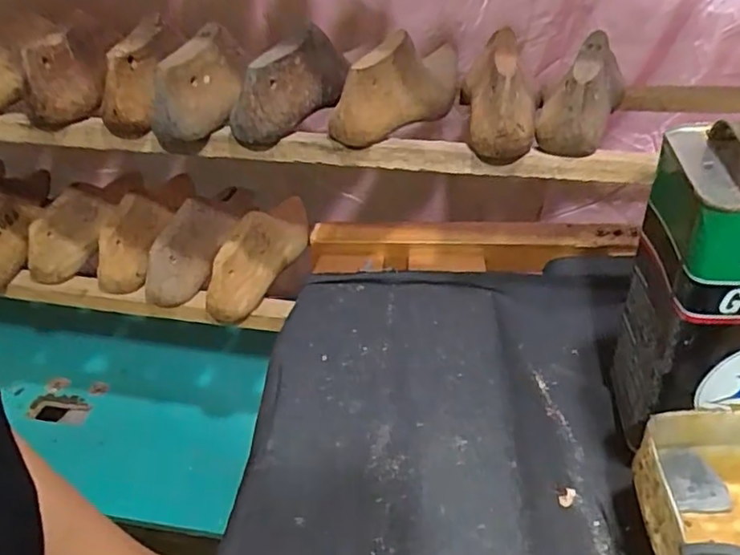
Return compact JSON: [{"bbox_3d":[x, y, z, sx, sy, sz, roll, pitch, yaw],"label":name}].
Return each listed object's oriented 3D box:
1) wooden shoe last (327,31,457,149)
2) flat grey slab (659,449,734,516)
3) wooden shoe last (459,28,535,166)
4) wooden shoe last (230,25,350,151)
[{"bbox_3d":[0.030,-0.181,0.555,0.042,0.077,0.168,23,43,26],"label":"wooden shoe last"},{"bbox_3d":[0.238,0.149,0.433,0.044,0.047,0.005,-9,-2,-1],"label":"flat grey slab"},{"bbox_3d":[0.117,-0.173,0.540,0.066,0.082,0.162,4,38,4],"label":"wooden shoe last"},{"bbox_3d":[-0.073,-0.181,0.559,0.045,0.075,0.139,19,42,22],"label":"wooden shoe last"}]

